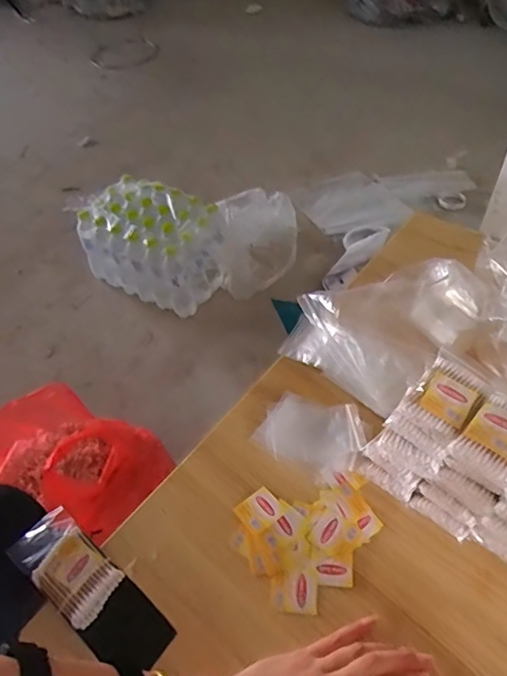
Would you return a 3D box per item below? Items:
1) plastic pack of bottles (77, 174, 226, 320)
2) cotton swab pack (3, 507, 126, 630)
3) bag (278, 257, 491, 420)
[{"bbox_3d":[-0.281,-0.273,1.427,0.371,0.283,0.244,22,56,22],"label":"plastic pack of bottles"},{"bbox_3d":[-0.191,0.229,0.500,0.116,0.018,0.062,31,60,27],"label":"cotton swab pack"},{"bbox_3d":[0.171,-0.030,0.638,0.234,0.048,0.193,-35,56,-21],"label":"bag"}]

